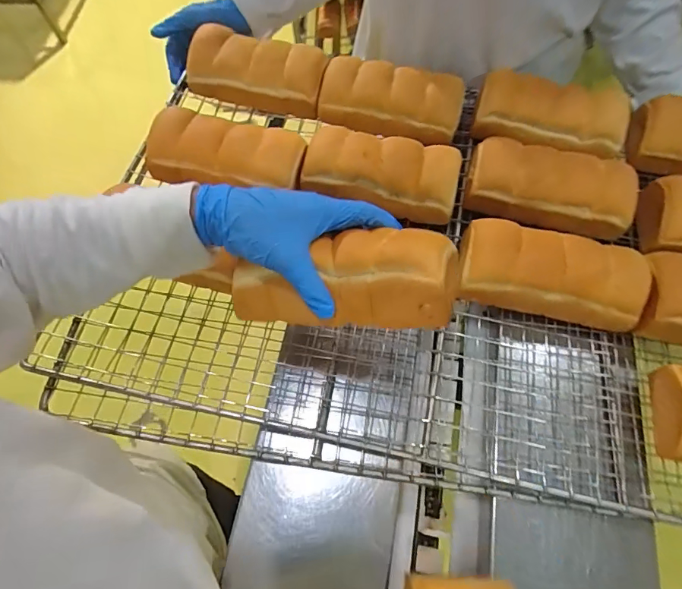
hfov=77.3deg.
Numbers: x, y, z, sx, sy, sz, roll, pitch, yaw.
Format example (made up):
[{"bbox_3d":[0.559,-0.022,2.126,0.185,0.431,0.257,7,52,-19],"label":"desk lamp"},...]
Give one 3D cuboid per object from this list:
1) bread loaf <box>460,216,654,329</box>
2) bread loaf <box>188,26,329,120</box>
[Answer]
[{"bbox_3d":[0.230,-0.024,0.481,0.195,0.061,0.087,10,65,7],"label":"bread loaf"},{"bbox_3d":[-0.126,-0.318,0.615,0.205,0.072,0.071,16,66,9],"label":"bread loaf"}]

